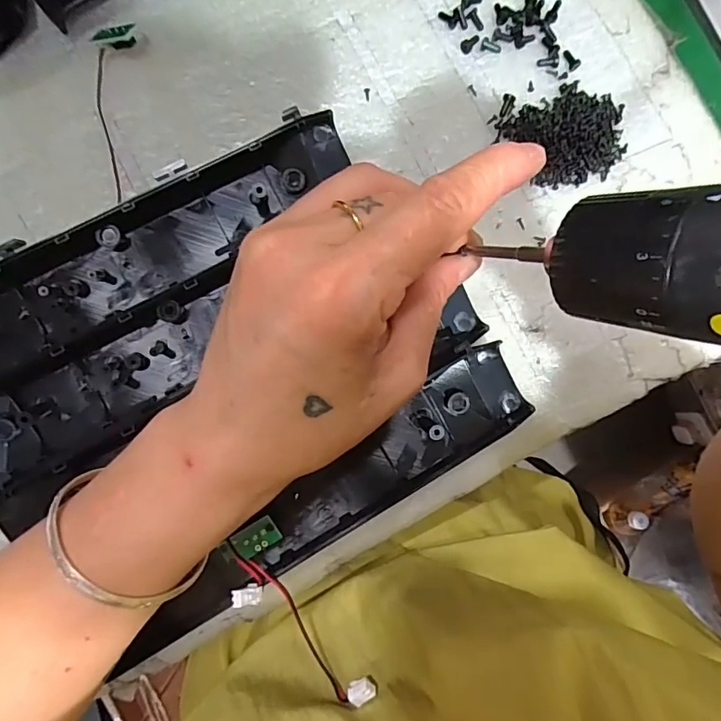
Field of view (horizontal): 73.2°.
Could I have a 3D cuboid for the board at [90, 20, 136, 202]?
[{"bbox_3d":[-0.136,-0.140,0.269,0.023,0.009,0.100,-4,85,-4],"label":"board"}]

